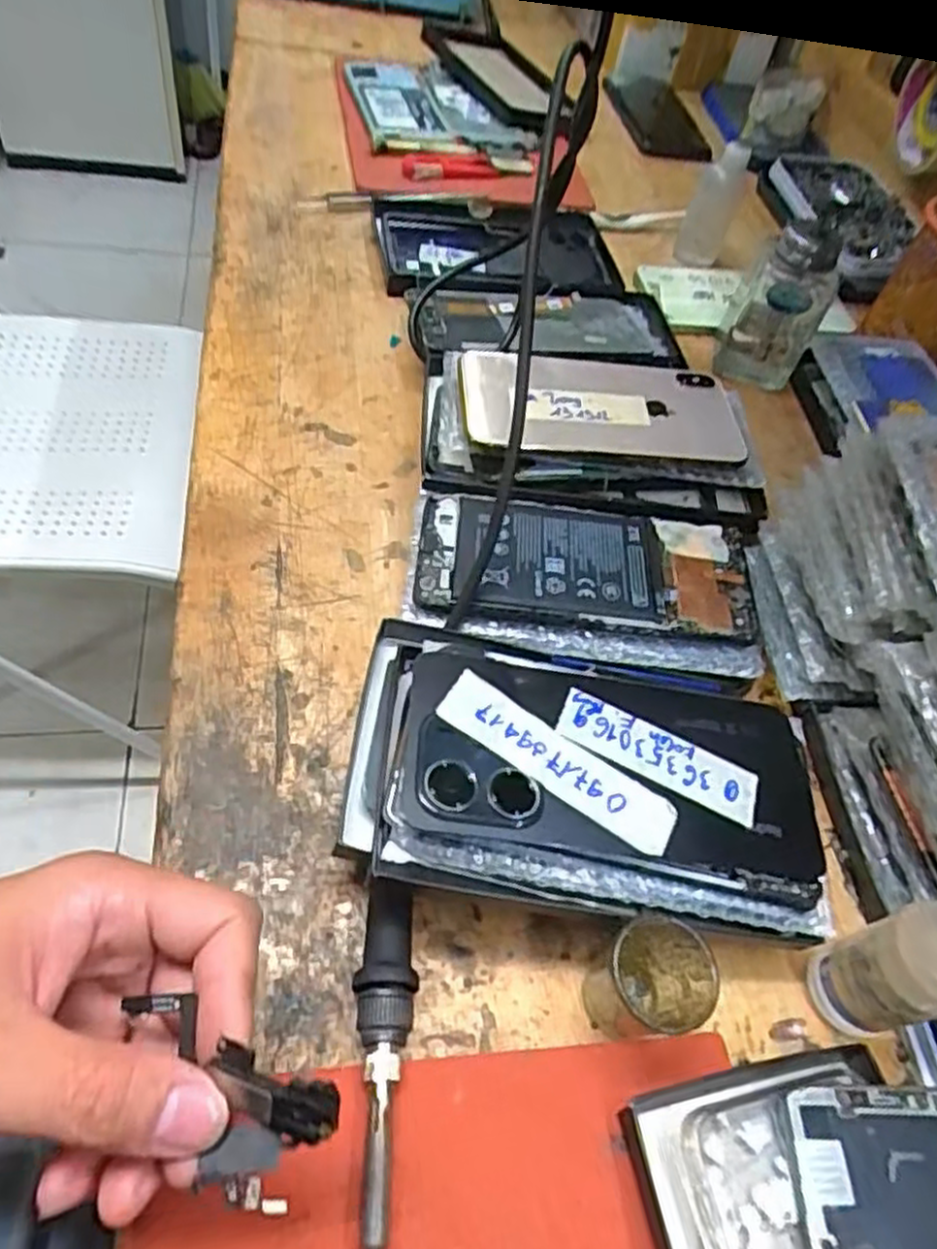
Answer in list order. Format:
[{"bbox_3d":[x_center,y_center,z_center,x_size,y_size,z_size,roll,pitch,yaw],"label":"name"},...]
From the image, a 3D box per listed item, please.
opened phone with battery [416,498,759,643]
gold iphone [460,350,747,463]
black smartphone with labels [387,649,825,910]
[{"bbox_3d":[0.058,-0.030,0.373,0.160,0.010,0.080,2,57,-6],"label":"opened phone with battery"},{"bbox_3d":[0.075,-0.123,0.427,0.154,0.015,0.075,3,60,-8],"label":"gold iphone"},{"bbox_3d":[0.055,0.054,0.294,0.160,0.015,0.076,12,56,-7],"label":"black smartphone with labels"}]

